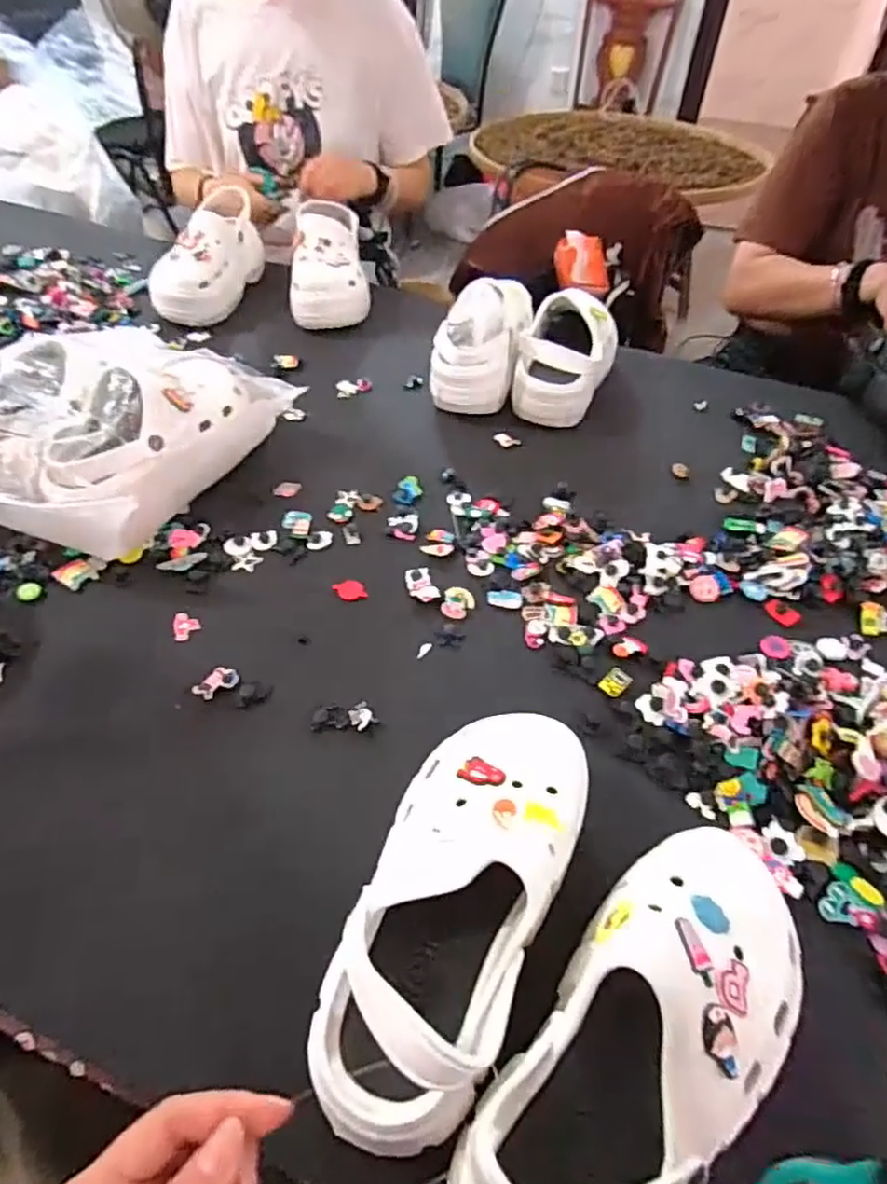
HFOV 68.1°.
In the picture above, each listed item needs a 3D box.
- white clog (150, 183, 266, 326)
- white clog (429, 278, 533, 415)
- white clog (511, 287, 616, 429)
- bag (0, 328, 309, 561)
[{"bbox_3d":[-0.350,-0.481,0.958,0.091,0.100,0.222,9,48,5],"label":"white clog"},{"bbox_3d":[0.054,-0.331,0.838,0.098,0.119,0.218,13,49,9],"label":"white clog"},{"bbox_3d":[0.158,-0.301,0.836,0.105,0.098,0.223,16,49,12],"label":"white clog"},{"bbox_3d":[-0.323,-0.166,0.657,0.224,0.114,0.266,18,50,13],"label":"bag"}]

